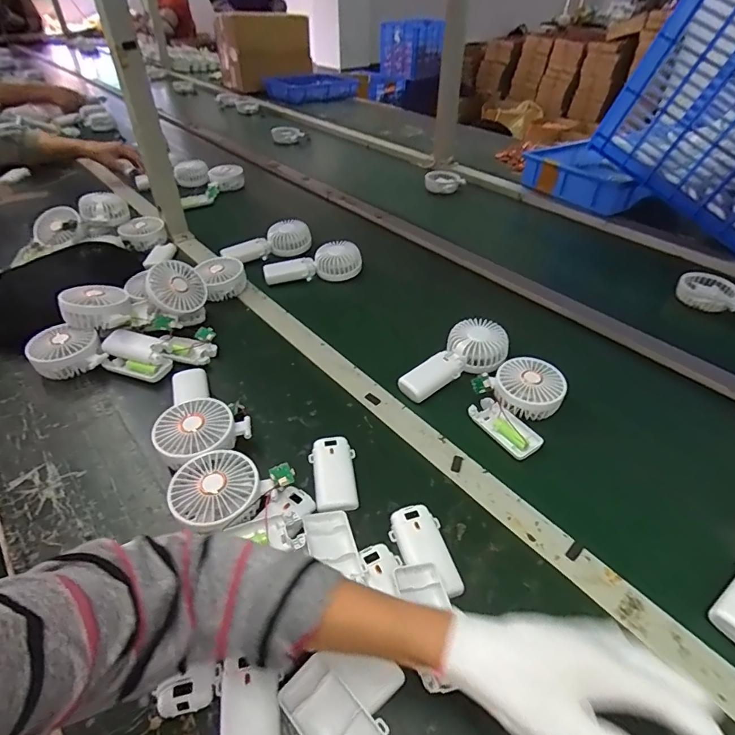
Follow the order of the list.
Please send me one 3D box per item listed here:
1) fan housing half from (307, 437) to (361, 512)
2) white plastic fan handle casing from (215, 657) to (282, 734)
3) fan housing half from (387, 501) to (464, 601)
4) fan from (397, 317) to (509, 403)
[{"bbox_3d":[-0.036,0.116,0.501,0.050,0.012,0.092,-8,41,-11],"label":"fan housing half"},{"bbox_3d":[-0.088,0.265,0.337,0.046,0.018,0.083,-10,41,-14],"label":"white plastic fan handle casing"},{"bbox_3d":[0.057,0.176,0.436,0.048,0.015,0.095,-13,42,-16],"label":"fan housing half"},{"bbox_3d":[0.121,-0.010,0.651,0.175,0.032,0.081,-32,49,-17],"label":"fan"}]

